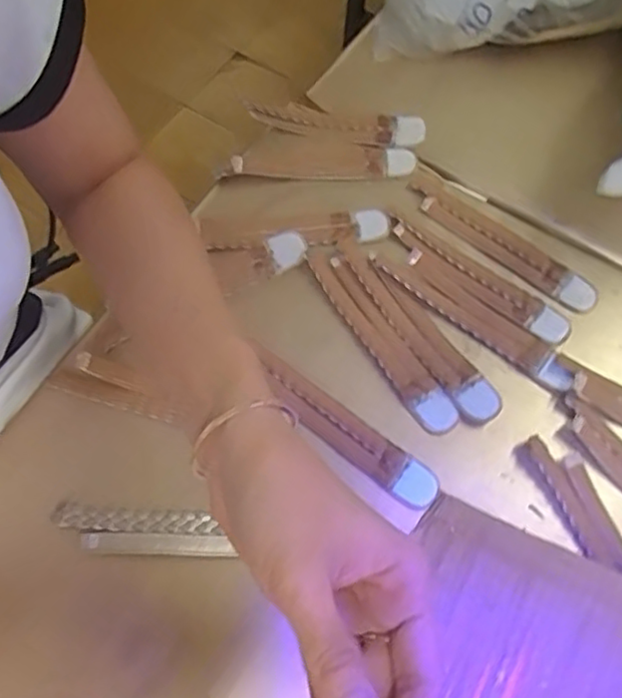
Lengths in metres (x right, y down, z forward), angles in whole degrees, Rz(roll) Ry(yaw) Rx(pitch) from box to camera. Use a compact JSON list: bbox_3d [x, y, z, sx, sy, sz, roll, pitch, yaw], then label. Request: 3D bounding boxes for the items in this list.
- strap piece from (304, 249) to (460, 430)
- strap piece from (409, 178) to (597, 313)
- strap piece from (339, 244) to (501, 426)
[{"bbox_3d":[0.045,-0.009,0.445,0.025,0.008,0.150,-30,68,-16],"label":"strap piece"},{"bbox_3d":[0.137,-0.077,0.484,0.152,0.011,0.026,36,67,15],"label":"strap piece"},{"bbox_3d":[0.069,-0.013,0.446,0.025,0.010,0.150,-34,69,-18],"label":"strap piece"}]

